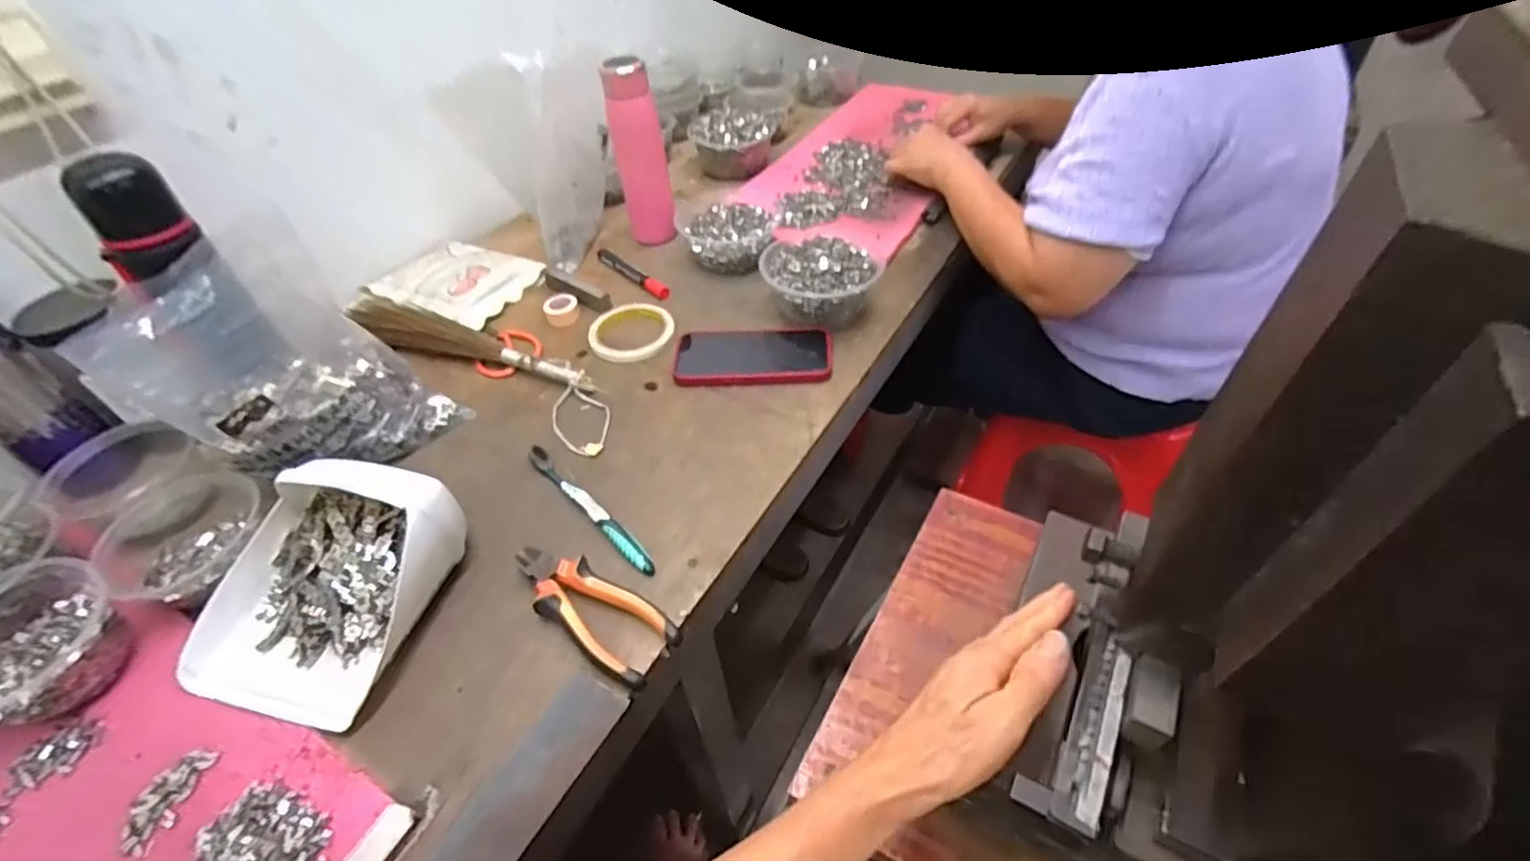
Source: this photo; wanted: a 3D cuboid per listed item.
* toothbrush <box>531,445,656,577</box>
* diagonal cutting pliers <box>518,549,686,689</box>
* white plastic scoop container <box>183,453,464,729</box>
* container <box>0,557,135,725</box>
[{"bbox_3d":[-0.155,0.065,0.563,0.015,0.011,0.178,-37,53,-27],"label":"toothbrush"},{"bbox_3d":[-0.135,0.131,0.491,0.148,0.024,0.056,26,54,28],"label":"diagonal cutting pliers"},{"bbox_3d":[-0.334,0.108,0.477,0.155,0.082,0.169,6,47,12],"label":"white plastic scoop container"},{"bbox_3d":[-0.522,0.154,0.454,0.105,0.063,0.112,-3,45,3],"label":"container"}]

